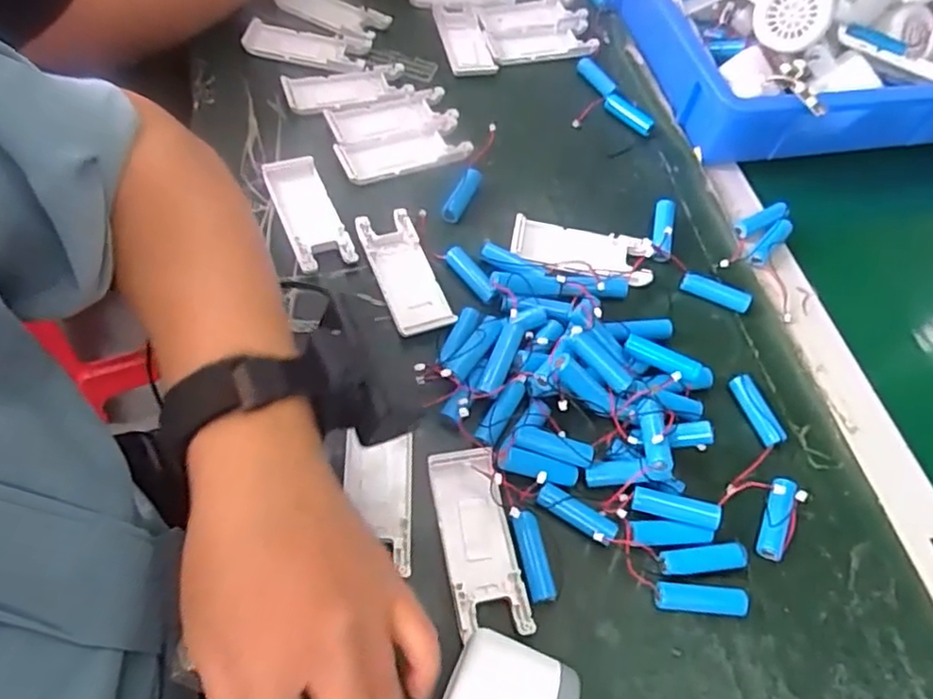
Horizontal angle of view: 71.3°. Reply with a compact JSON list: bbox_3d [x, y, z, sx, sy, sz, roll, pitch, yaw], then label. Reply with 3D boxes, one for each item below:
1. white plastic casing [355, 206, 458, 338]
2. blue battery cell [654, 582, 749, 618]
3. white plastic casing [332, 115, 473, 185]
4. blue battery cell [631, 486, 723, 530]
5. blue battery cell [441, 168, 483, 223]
[{"bbox_3d":[-0.043,-0.055,0.460,0.042,0.014,0.103,-15,67,-21],"label":"white plastic casing"},{"bbox_3d":[0.133,0.142,0.369,0.052,0.014,0.014,7,58,-3],"label":"blue battery cell"},{"bbox_3d":[-0.050,-0.160,0.523,0.104,0.011,0.041,-19,63,-18],"label":"white plastic casing"},{"bbox_3d":[0.123,0.094,0.384,0.049,0.013,0.013,18,59,4],"label":"blue battery cell"},{"bbox_3d":[-0.003,-0.120,0.503,0.013,0.016,0.050,24,59,8],"label":"blue battery cell"}]

